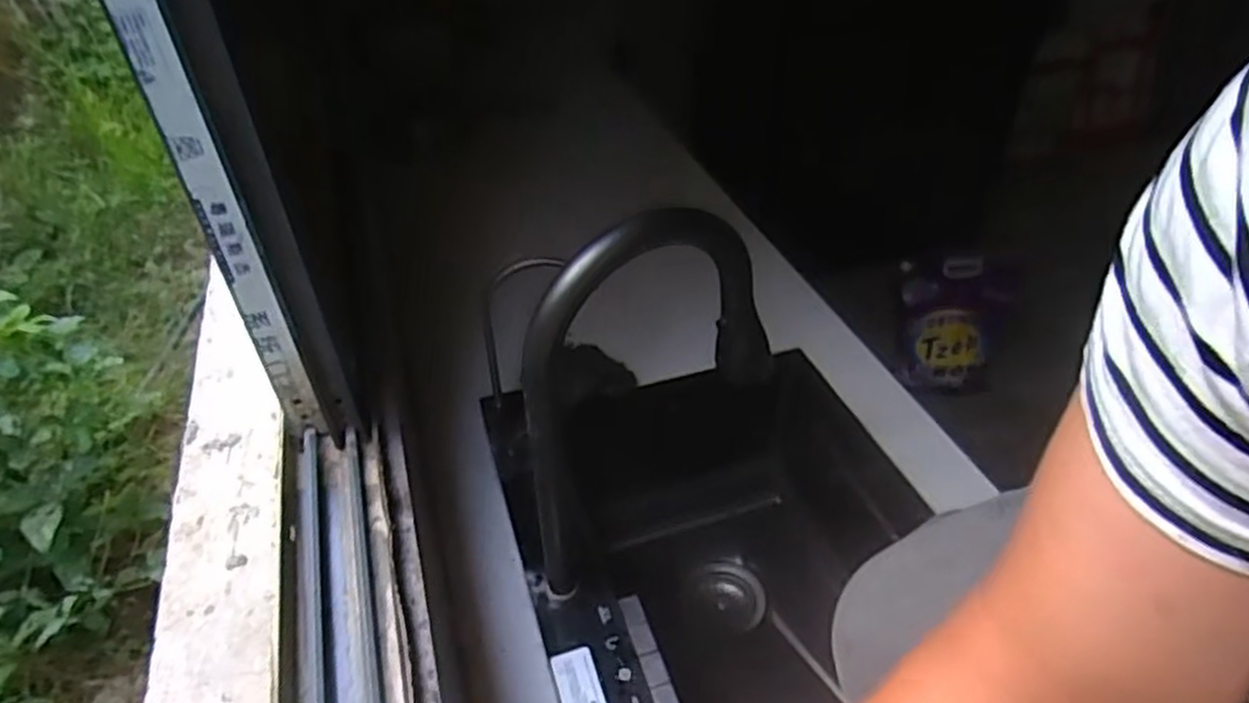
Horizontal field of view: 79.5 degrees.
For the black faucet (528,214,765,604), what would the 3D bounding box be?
[{"bbox_3d":[0.019,0.042,0.639,0.226,0.356,0.025,-21,44,-21],"label":"black faucet"}]

